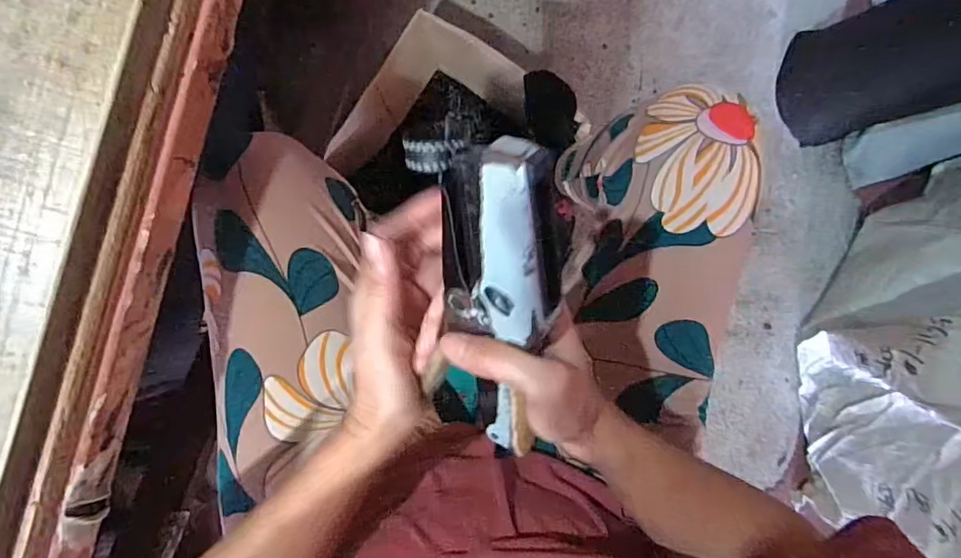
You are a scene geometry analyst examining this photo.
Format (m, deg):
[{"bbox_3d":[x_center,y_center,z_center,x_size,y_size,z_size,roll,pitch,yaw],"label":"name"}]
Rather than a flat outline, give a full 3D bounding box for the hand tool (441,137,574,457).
[{"bbox_3d":[0.011,0.021,0.267,0.050,0.048,0.179,-6,125,-9],"label":"hand tool"}]

